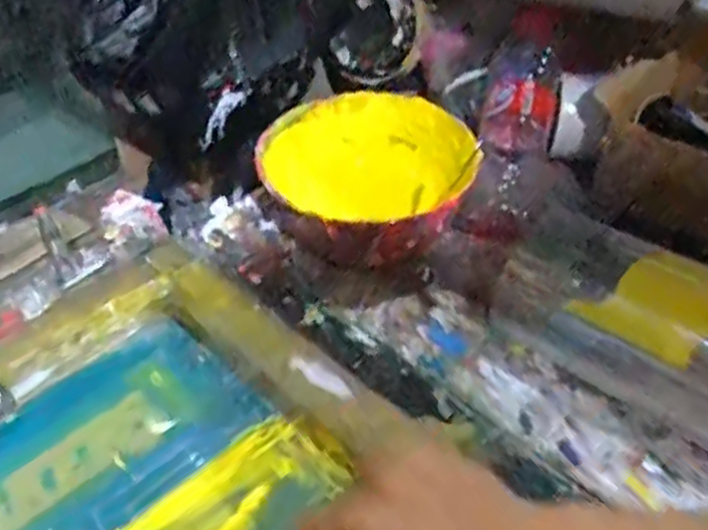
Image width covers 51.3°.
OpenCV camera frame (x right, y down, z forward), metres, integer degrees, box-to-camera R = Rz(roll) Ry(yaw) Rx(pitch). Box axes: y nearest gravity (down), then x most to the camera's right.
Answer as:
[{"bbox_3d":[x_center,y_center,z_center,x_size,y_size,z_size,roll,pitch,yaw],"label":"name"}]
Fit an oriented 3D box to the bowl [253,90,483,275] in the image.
[{"bbox_3d":[0.007,-0.068,0.615,0.177,0.077,0.142,14,45,17],"label":"bowl"}]

